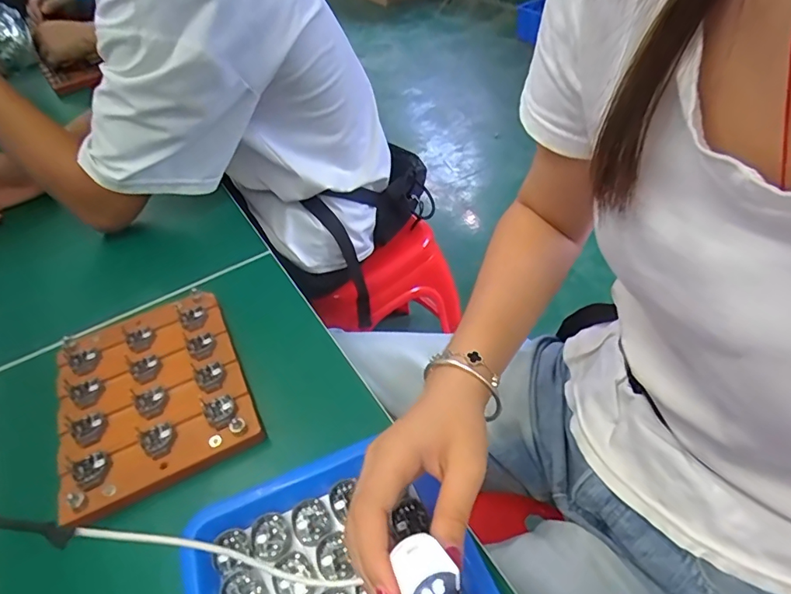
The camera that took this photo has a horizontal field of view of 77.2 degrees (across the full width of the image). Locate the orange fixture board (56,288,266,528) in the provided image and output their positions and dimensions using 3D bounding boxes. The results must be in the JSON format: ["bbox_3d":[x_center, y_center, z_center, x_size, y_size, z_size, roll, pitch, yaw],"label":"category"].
[{"bbox_3d":[-0.215,0.077,0.435,0.147,0.024,0.191,-25,53,-14],"label":"orange fixture board"}]

